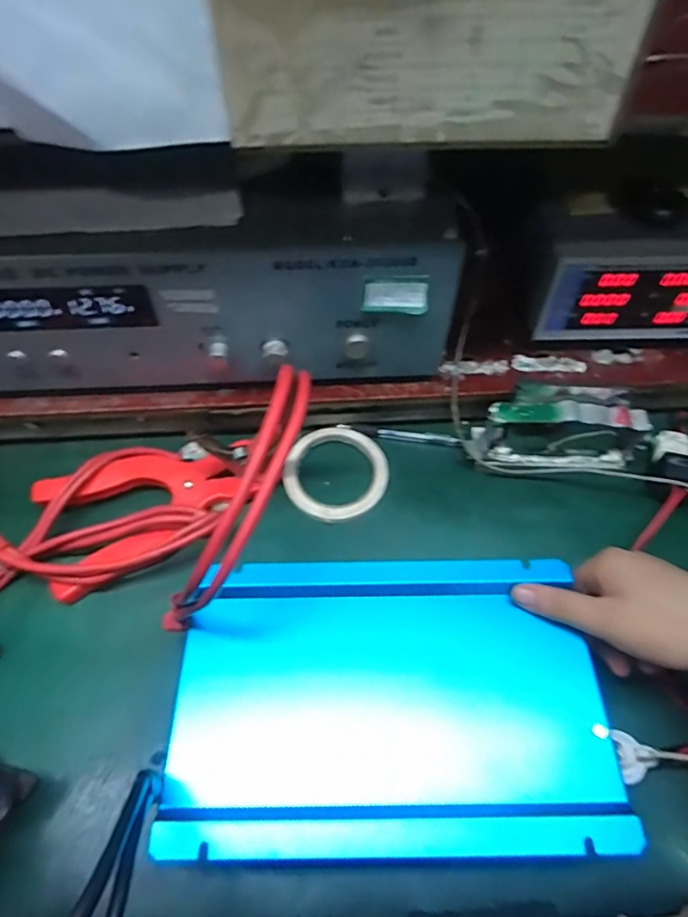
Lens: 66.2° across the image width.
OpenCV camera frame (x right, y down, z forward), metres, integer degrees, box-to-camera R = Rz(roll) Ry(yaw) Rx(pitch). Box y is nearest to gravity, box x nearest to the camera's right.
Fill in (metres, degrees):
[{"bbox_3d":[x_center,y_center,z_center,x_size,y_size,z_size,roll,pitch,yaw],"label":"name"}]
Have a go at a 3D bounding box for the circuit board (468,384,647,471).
[{"bbox_3d":[0.197,-0.030,0.487,0.149,0.080,0.054,1,56,1],"label":"circuit board"}]

